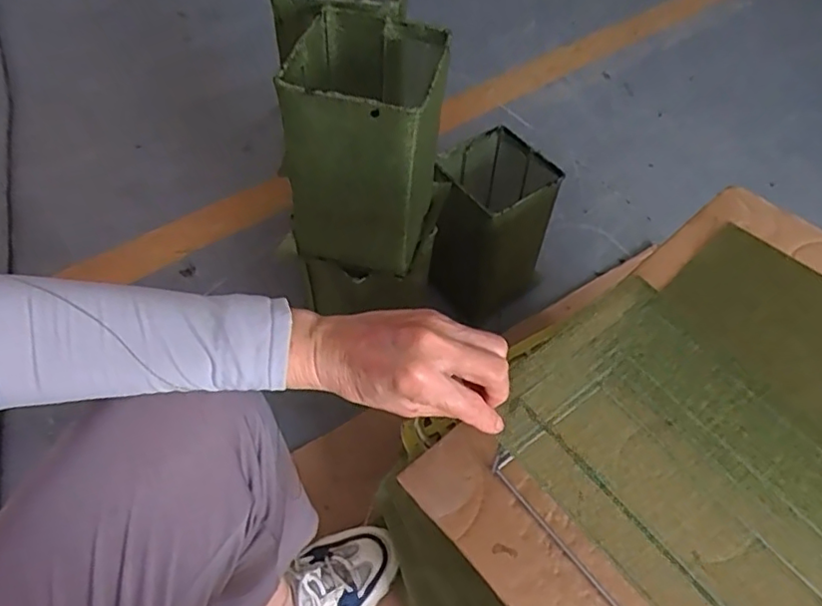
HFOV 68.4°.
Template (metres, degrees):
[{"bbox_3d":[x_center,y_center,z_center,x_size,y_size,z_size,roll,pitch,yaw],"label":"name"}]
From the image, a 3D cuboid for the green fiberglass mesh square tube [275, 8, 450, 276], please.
[{"bbox_3d":[-0.051,-0.179,0.685,0.154,0.229,0.158,12,55,5],"label":"green fiberglass mesh square tube"}]

